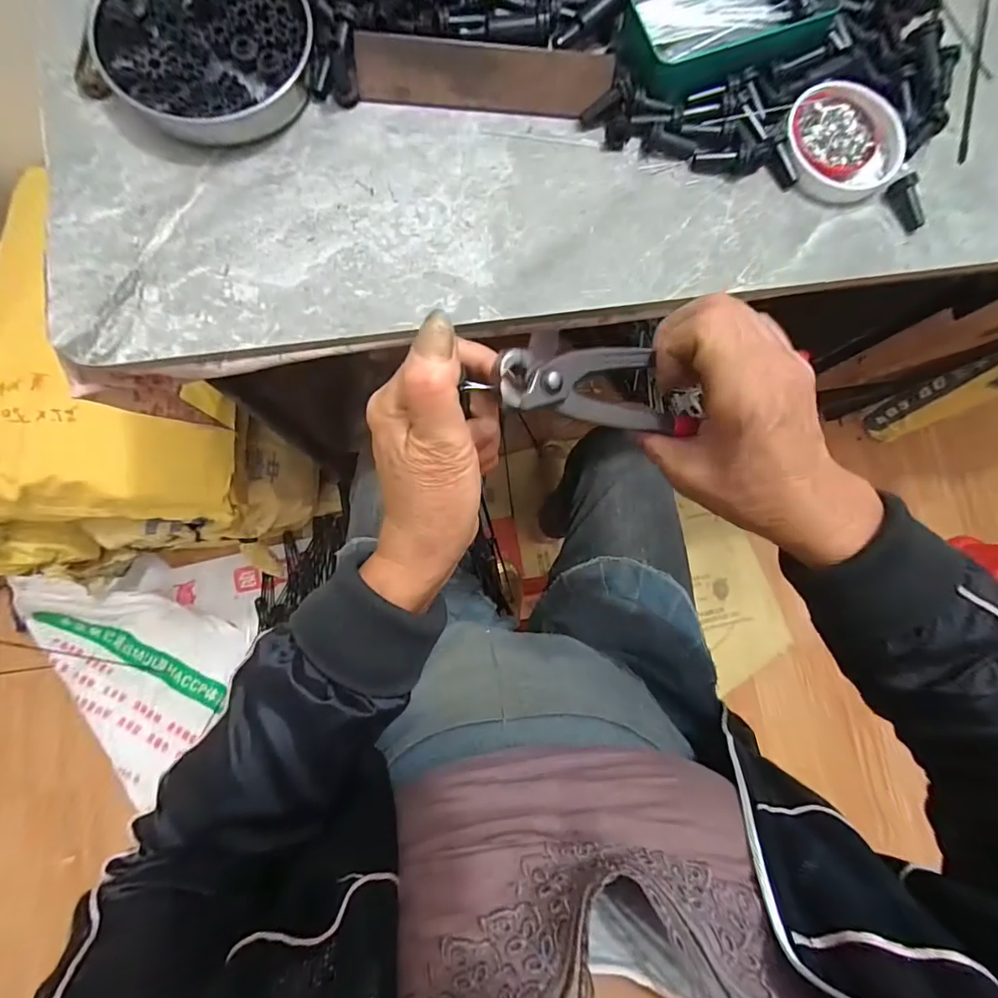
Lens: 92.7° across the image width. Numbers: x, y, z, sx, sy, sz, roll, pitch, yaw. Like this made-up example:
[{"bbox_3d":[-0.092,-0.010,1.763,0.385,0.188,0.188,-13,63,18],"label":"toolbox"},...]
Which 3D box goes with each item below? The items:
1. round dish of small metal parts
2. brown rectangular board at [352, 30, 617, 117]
[{"bbox_3d":[0.259,-0.270,0.360,0.084,0.020,0.083,-4,81,-5],"label":"round dish of small metal parts"},{"bbox_3d":[-0.010,-0.301,0.341,0.178,0.037,0.006,1,43,-4],"label":"brown rectangular board"}]

